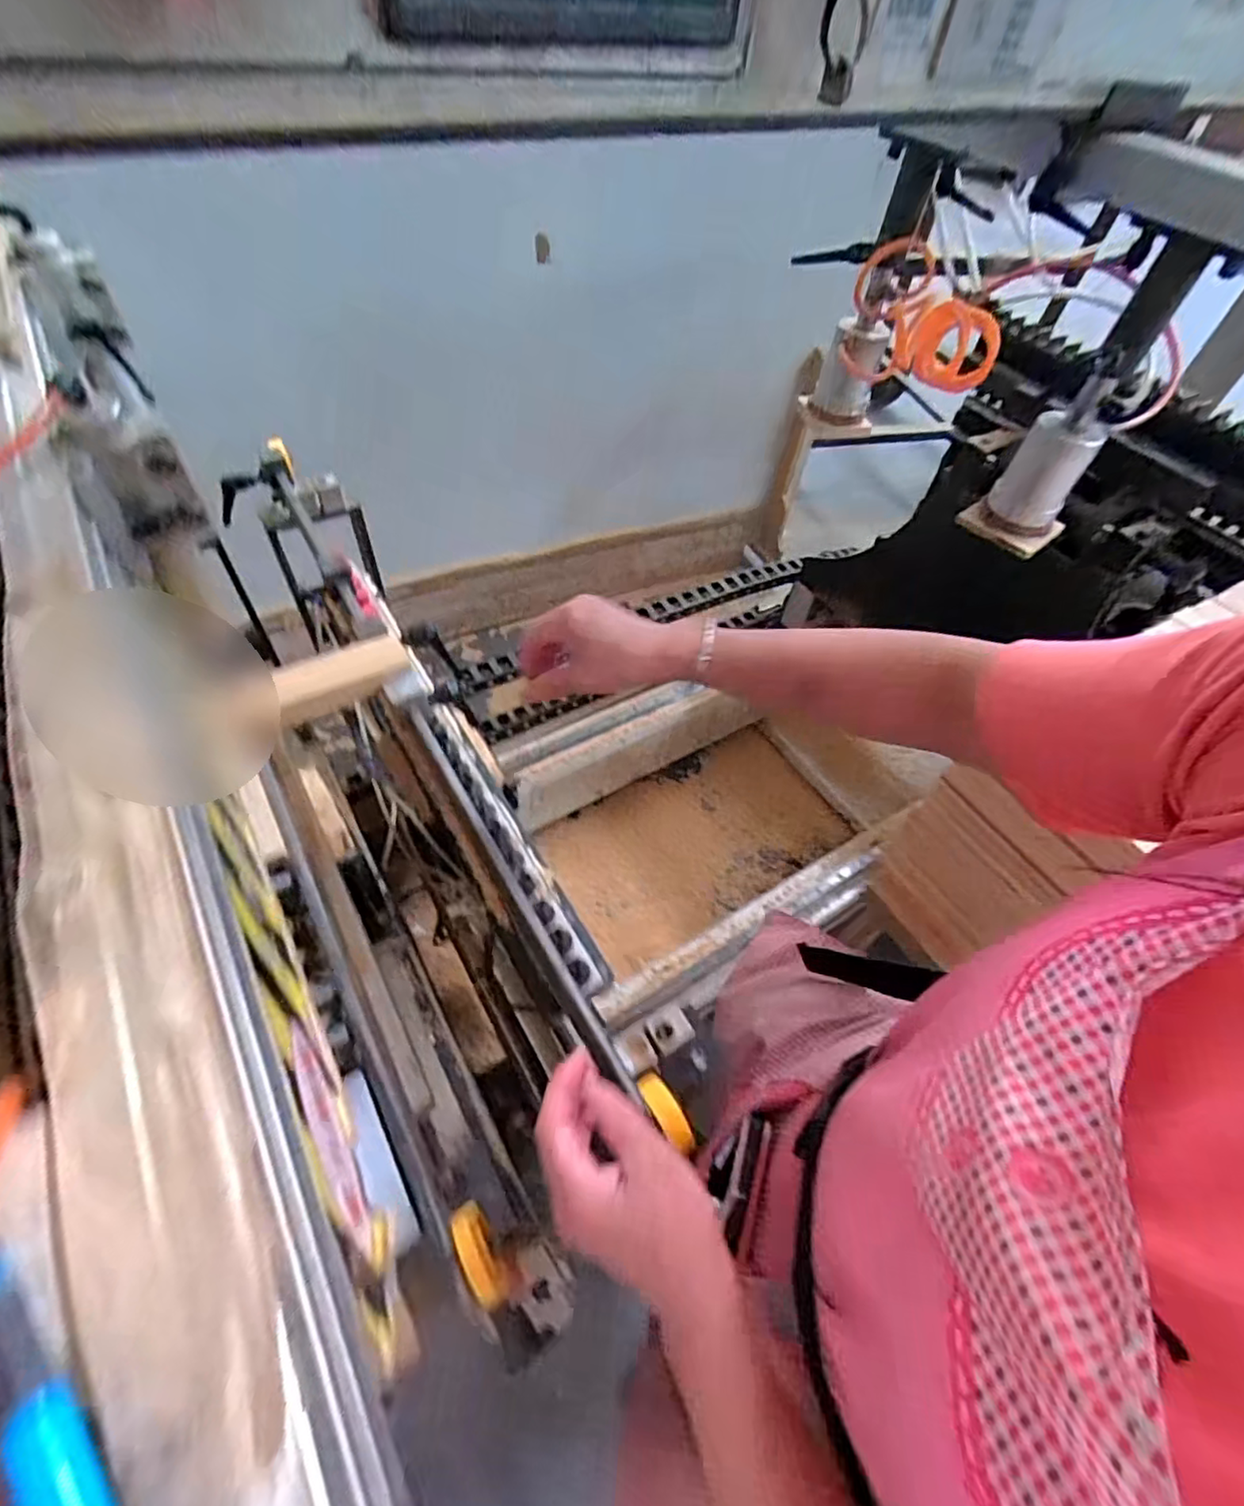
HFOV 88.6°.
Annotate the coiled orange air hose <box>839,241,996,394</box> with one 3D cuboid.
[{"bbox_3d":[0.404,-0.568,0.837,0.240,0.166,0.075,-13,57,-15],"label":"coiled orange air hose"}]

